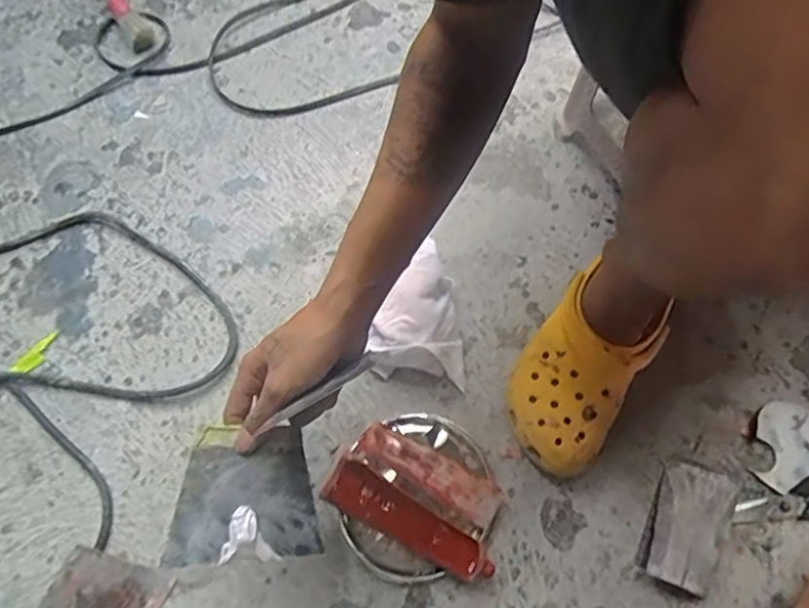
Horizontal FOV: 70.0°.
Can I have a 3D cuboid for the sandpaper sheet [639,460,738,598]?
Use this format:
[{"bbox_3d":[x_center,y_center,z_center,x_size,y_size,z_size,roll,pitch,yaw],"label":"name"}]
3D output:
[{"bbox_3d":[0.268,0.207,0.544,0.064,0.017,0.112,25,69,9],"label":"sandpaper sheet"}]

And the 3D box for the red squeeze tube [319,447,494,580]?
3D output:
[{"bbox_3d":[0.000,0.204,0.540,0.167,0.036,0.043,30,70,11],"label":"red squeeze tube"}]

